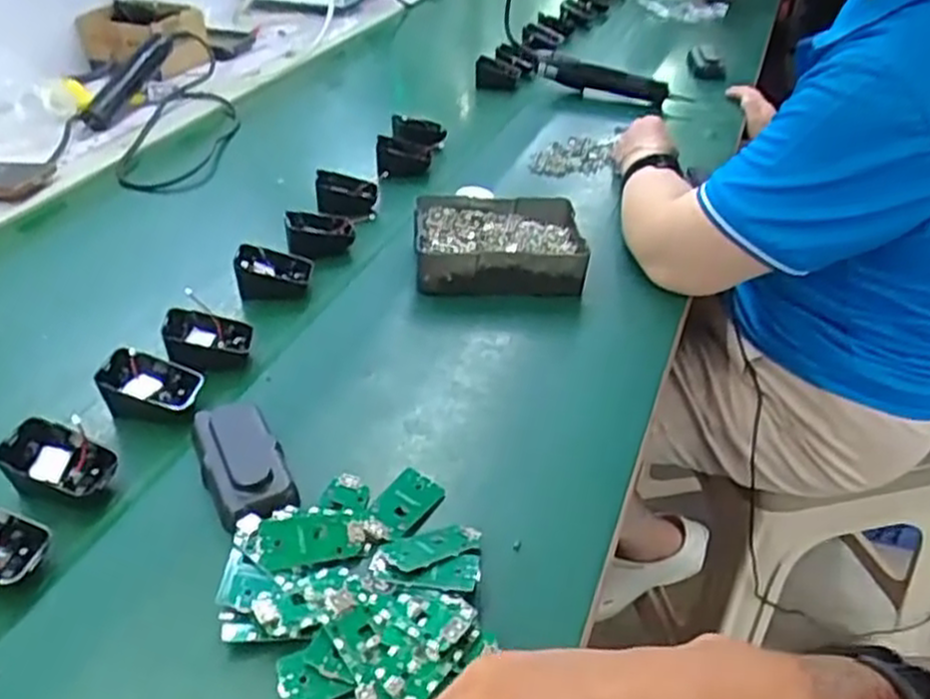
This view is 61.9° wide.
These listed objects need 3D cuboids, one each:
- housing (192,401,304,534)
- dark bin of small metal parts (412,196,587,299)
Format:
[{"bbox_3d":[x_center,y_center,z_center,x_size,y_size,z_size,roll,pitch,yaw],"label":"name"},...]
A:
[{"bbox_3d":[-0.149,0.073,0.521,0.051,0.022,0.105,-17,41,-20],"label":"housing"},{"bbox_3d":[0.033,-0.102,0.760,0.162,0.046,0.126,-3,38,-5],"label":"dark bin of small metal parts"}]

